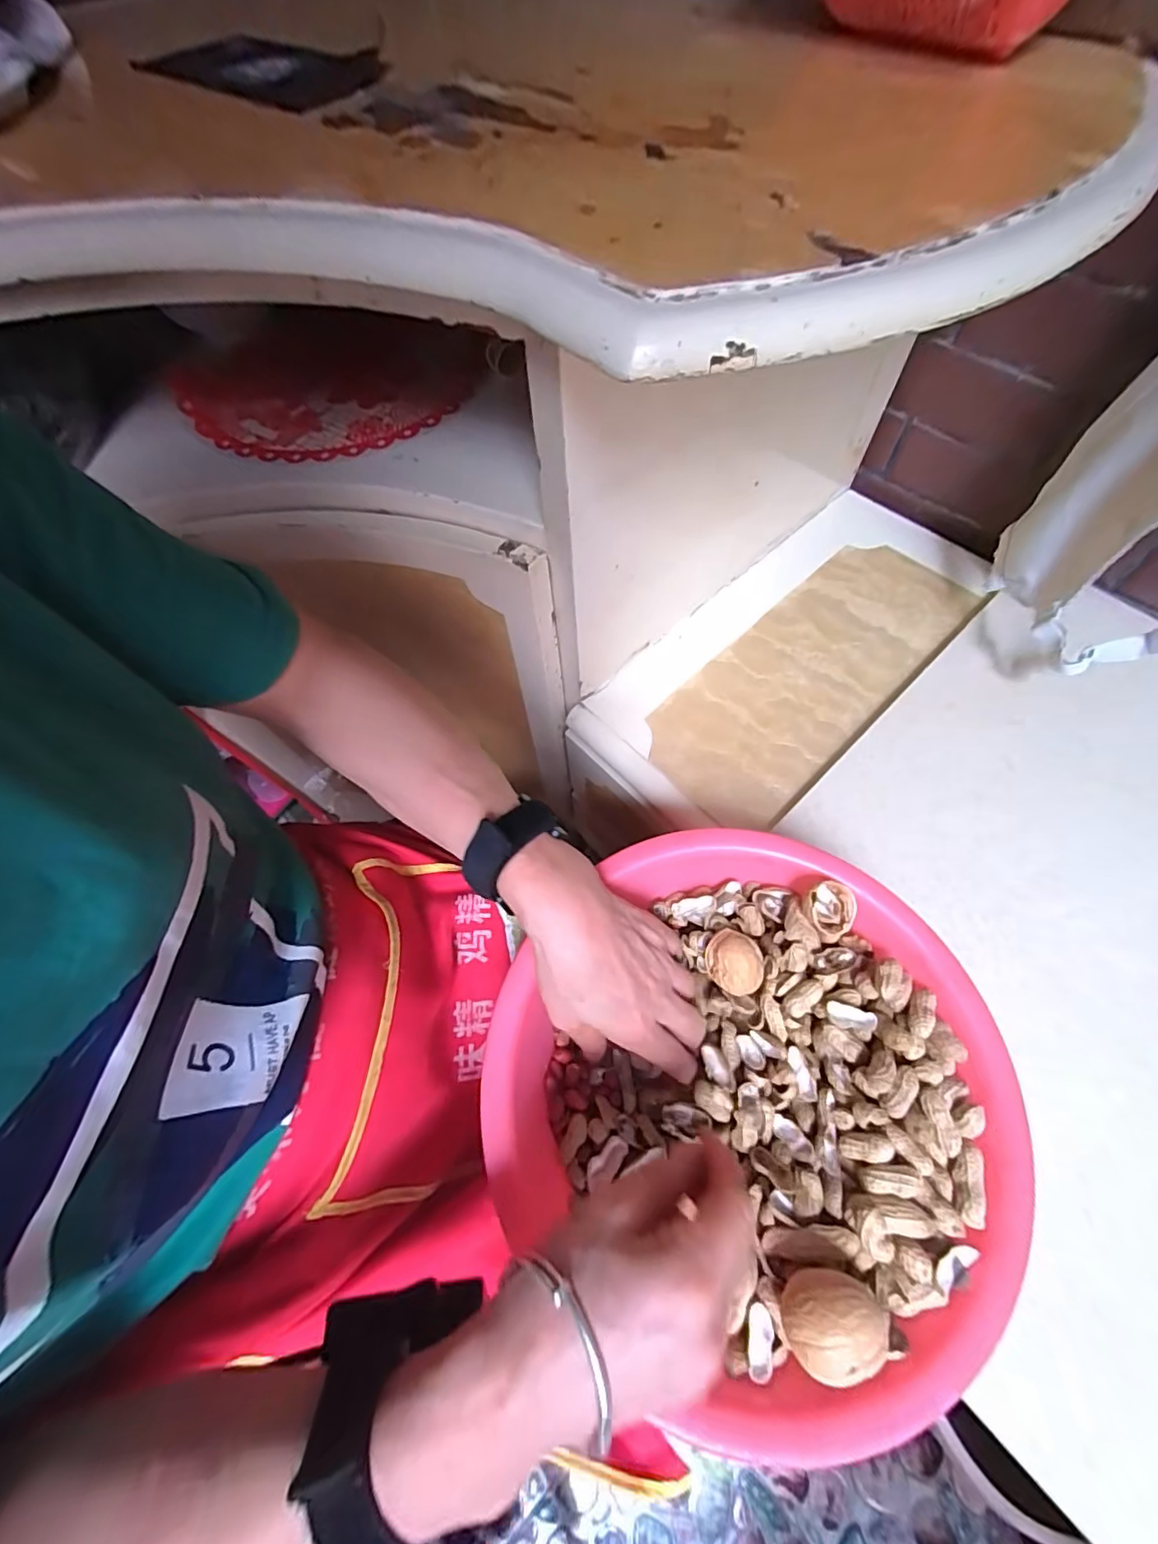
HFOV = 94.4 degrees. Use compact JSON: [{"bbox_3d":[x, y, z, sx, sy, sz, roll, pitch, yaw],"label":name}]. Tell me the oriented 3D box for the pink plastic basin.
[{"bbox_3d":[0.083,0.169,0.291,0.253,0.074,0.255,0,64,0],"label":"pink plastic basin"}]

